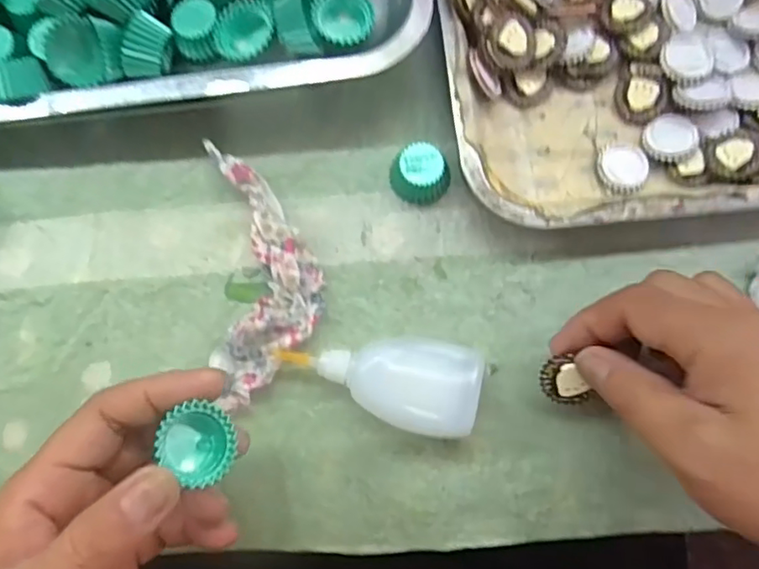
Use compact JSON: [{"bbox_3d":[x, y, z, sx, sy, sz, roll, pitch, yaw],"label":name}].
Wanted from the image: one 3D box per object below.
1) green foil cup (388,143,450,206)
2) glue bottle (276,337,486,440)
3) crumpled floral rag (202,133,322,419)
[{"bbox_3d":[0.022,-0.059,0.319,0.028,0.019,0.028,-44,82,-7],"label":"green foil cup"},{"bbox_3d":[0.000,0.046,0.295,0.096,0.028,0.043,12,80,3],"label":"glue bottle"},{"bbox_3d":[-0.061,-0.007,0.313,0.057,0.015,0.132,-9,80,-1],"label":"crumpled floral rag"}]

